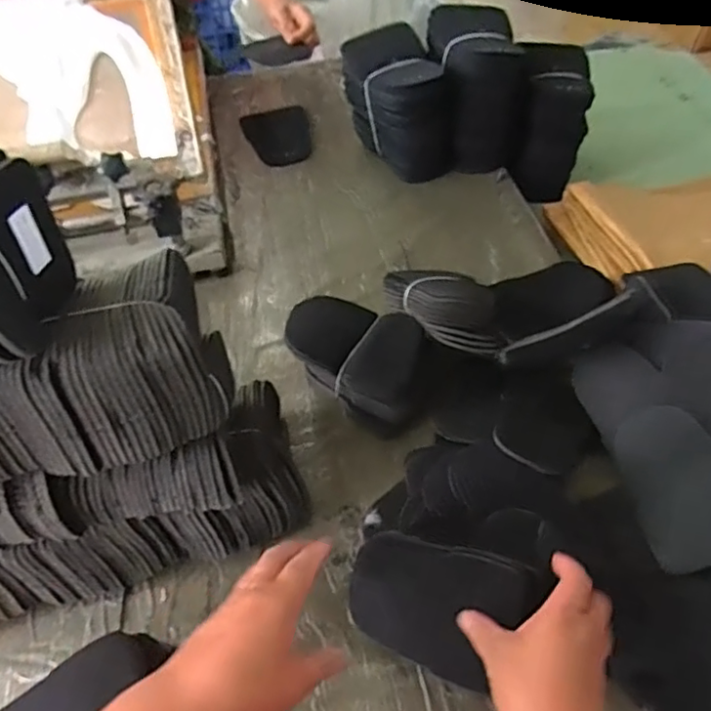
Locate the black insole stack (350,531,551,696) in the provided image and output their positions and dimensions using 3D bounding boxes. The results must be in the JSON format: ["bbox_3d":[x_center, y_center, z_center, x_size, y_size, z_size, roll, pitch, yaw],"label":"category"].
[{"bbox_3d":[0.067,0.199,0.480,0.144,0.012,0.095,10,80,23],"label":"black insole stack"}]

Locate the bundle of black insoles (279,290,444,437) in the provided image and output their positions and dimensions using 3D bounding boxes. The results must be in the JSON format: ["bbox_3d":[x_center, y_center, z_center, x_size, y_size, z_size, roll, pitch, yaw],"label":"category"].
[{"bbox_3d":[0.013,0.003,0.634,0.156,0.070,0.101,30,59,22],"label":"bundle of black insoles"}]

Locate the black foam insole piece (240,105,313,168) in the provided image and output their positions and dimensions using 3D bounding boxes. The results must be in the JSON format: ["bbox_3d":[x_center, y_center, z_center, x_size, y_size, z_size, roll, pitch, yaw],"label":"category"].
[{"bbox_3d":[-0.117,-0.349,0.950,0.100,0.015,0.129,-20,55,-13],"label":"black foam insole piece"}]

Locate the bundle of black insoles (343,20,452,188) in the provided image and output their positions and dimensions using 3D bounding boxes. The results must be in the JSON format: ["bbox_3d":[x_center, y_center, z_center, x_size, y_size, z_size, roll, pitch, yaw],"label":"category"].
[{"bbox_3d":[0.064,-0.349,0.856,0.100,0.157,0.144,-25,56,-17],"label":"bundle of black insoles"}]

